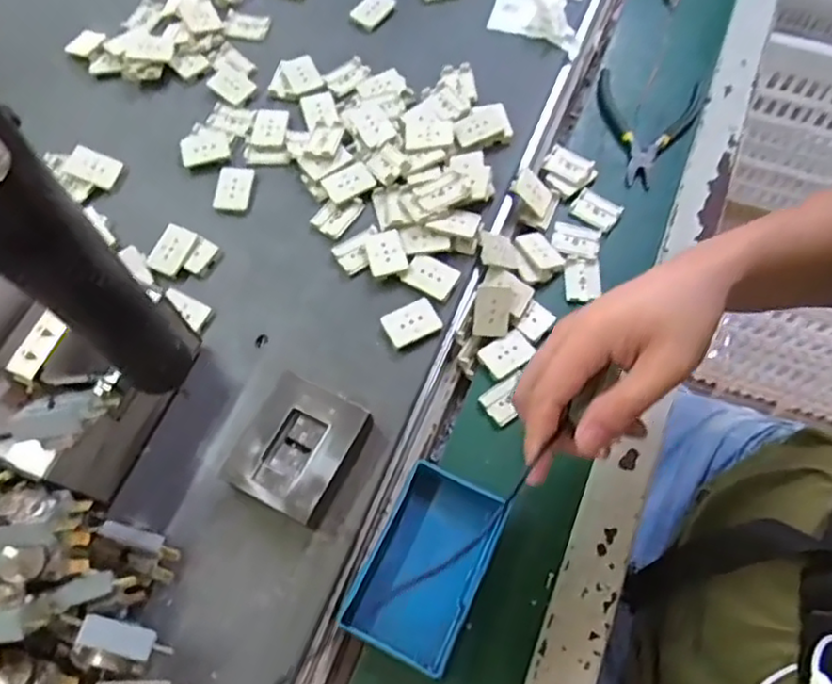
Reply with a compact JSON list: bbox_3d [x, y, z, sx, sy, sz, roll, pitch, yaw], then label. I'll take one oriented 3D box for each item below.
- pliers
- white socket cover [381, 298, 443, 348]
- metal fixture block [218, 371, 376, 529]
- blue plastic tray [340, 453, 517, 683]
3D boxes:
[{"bbox_3d":[0.194,-0.200,0.589,0.089,0.018,0.133,31,70,14],"label":"pliers"},{"bbox_3d":[-0.003,-0.014,0.475,0.039,0.006,0.027,-22,67,-9],"label":"white socket cover"},{"bbox_3d":[-0.074,0.070,0.429,0.068,0.028,0.079,25,68,11],"label":"metal fixture block"},{"bbox_3d":[0.008,0.144,0.431,0.070,0.026,0.113,25,68,12],"label":"blue plastic tray"}]

